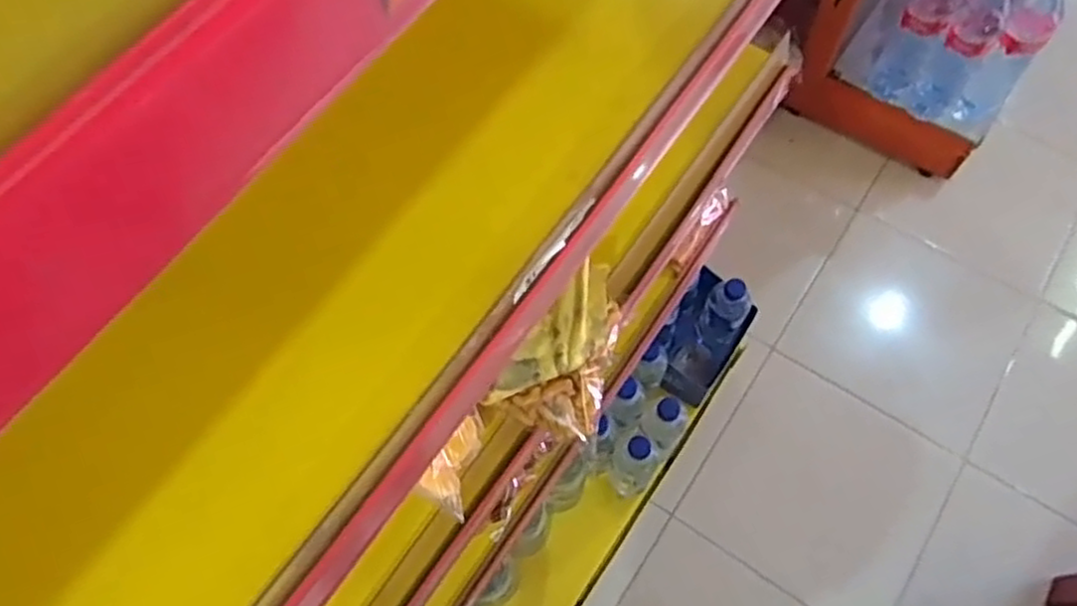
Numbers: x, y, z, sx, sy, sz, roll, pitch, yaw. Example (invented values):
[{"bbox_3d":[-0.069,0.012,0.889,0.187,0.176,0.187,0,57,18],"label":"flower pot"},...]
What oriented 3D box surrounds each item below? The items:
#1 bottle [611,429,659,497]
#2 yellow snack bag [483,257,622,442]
[{"bbox_3d":[0.143,0.240,1.073,0.067,0.211,0.077,37,72,17],"label":"bottle"},{"bbox_3d":[0.020,0.028,0.547,0.078,0.039,0.131,16,67,9],"label":"yellow snack bag"}]

